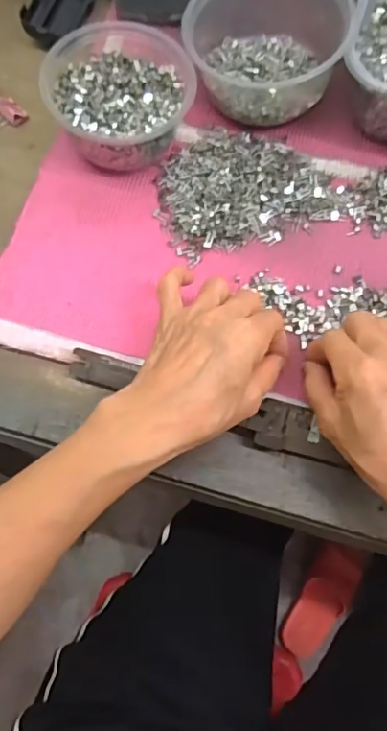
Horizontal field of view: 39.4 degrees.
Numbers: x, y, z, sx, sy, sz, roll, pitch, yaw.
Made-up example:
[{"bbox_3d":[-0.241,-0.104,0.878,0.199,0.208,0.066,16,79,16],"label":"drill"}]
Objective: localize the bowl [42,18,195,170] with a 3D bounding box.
[{"bbox_3d":[-0.060,-0.216,0.436,0.110,0.058,0.105,1,70,-3],"label":"bowl"}]

